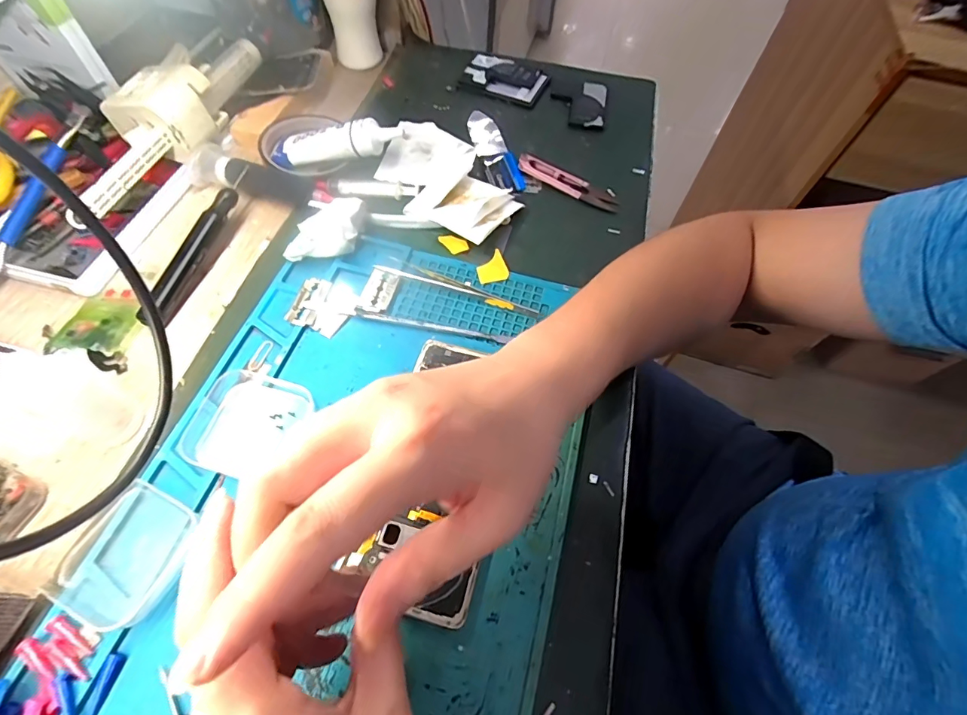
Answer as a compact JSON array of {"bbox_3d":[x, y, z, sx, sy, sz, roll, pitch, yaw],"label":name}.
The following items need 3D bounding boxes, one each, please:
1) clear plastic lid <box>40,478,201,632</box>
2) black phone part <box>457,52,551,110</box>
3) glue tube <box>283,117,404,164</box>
[{"bbox_3d":[-0.192,0.106,0.243,0.059,0.008,0.064,23,61,9],"label":"clear plastic lid"},{"bbox_3d":[0.023,-0.310,0.498,0.090,0.012,0.067,20,61,8],"label":"black phone part"},{"bbox_3d":[-0.127,-0.192,0.401,0.110,0.023,0.027,-4,59,11],"label":"glue tube"}]

